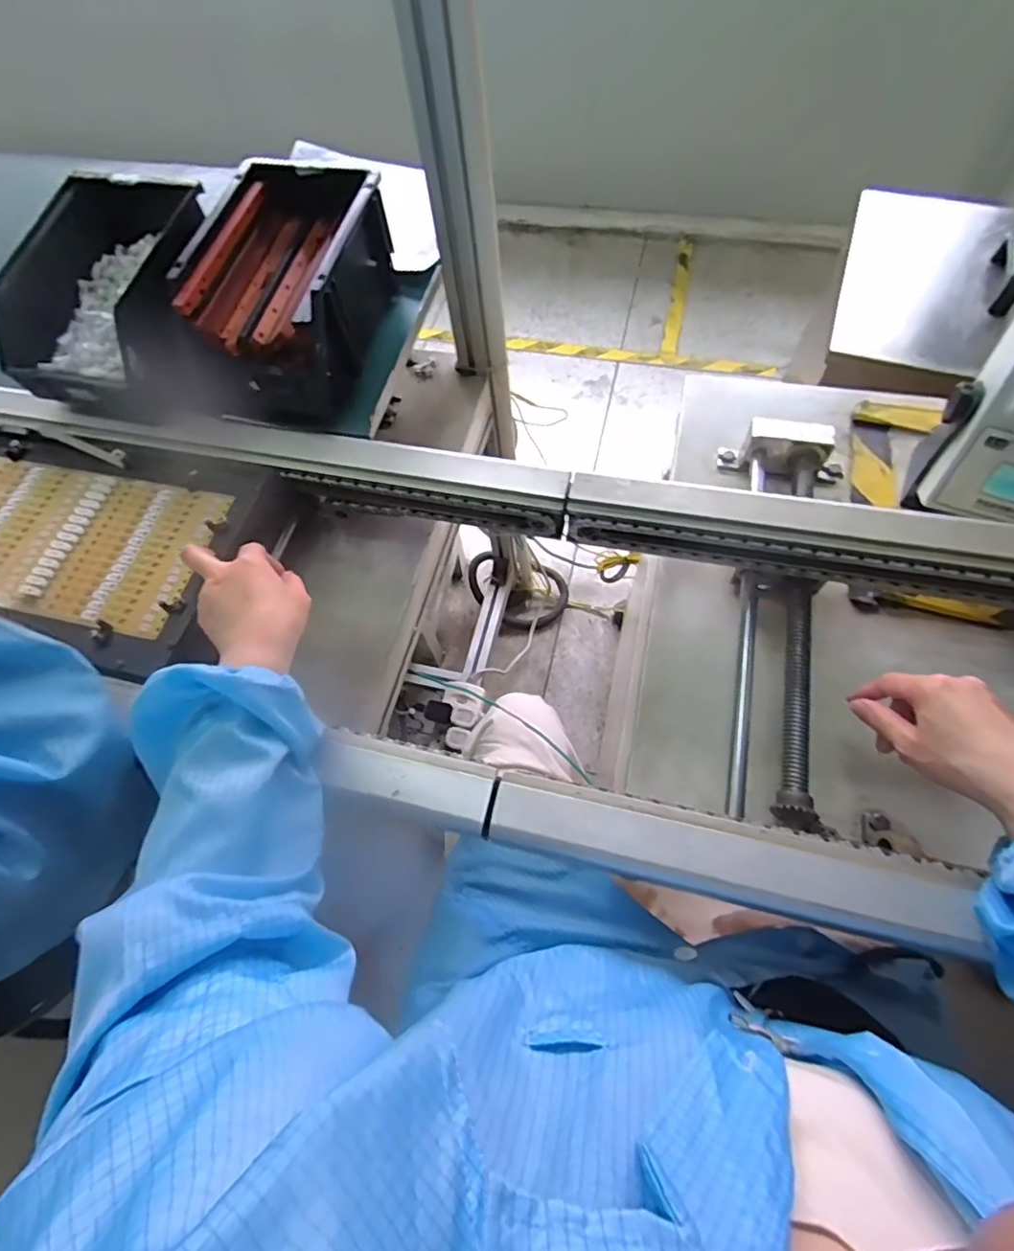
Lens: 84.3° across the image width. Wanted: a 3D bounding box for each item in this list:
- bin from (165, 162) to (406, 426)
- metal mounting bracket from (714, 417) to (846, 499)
[{"bbox_3d":[-0.222,-0.344,0.581,0.163,0.108,0.246,9,66,8],"label":"bin"},{"bbox_3d":[0.308,-0.174,0.621,0.132,0.069,0.076,13,67,9],"label":"metal mounting bracket"}]

